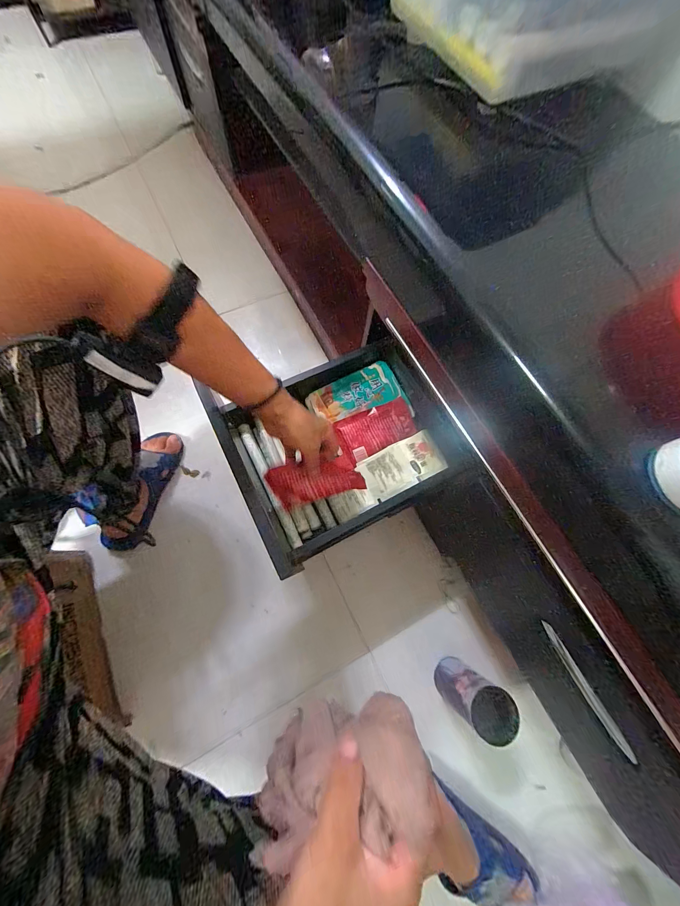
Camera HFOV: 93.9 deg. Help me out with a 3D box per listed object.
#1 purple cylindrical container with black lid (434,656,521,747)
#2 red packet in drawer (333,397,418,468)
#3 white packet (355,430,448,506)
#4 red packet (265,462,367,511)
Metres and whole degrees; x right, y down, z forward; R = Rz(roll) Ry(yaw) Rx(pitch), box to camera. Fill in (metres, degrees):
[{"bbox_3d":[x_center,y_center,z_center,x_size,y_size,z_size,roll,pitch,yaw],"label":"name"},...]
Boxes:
[{"bbox_3d":[0.204,0.384,0.515,0.074,0.172,0.071,39,74,10],"label":"purple cylindrical container with black lid"},{"bbox_3d":[0.065,-0.039,0.539,0.133,0.017,0.079,-25,74,-9],"label":"red packet in drawer"},{"bbox_3d":[0.095,0.019,0.491,0.124,0.017,0.072,-28,72,6],"label":"white packet"},{"bbox_3d":[-0.033,0.039,0.450,0.124,0.079,0.022,-17,31,-1],"label":"red packet"}]

